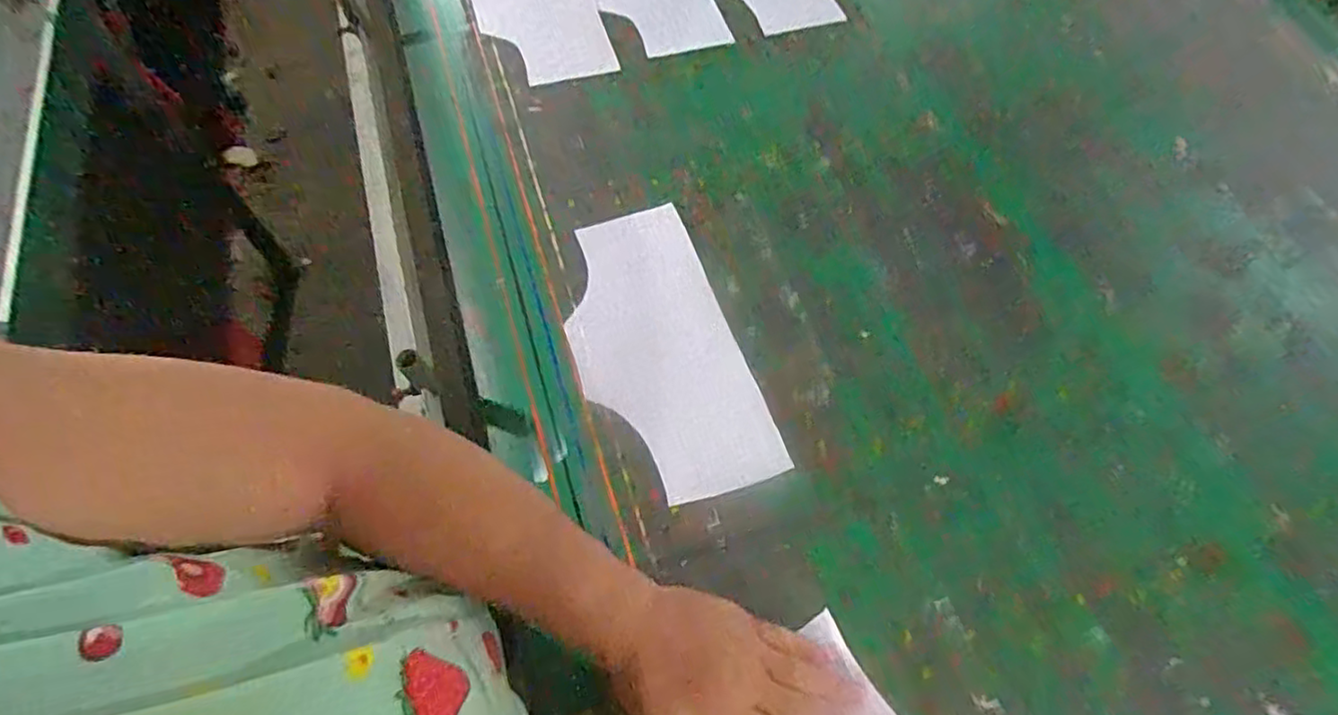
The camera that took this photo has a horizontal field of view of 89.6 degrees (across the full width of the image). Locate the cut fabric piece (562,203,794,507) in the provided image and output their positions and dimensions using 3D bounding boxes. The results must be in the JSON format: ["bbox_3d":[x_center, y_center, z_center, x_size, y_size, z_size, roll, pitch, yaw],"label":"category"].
[{"bbox_3d":[-0.014,-0.010,0.648,0.147,0.009,0.306,-18,64,-10],"label":"cut fabric piece"}]

